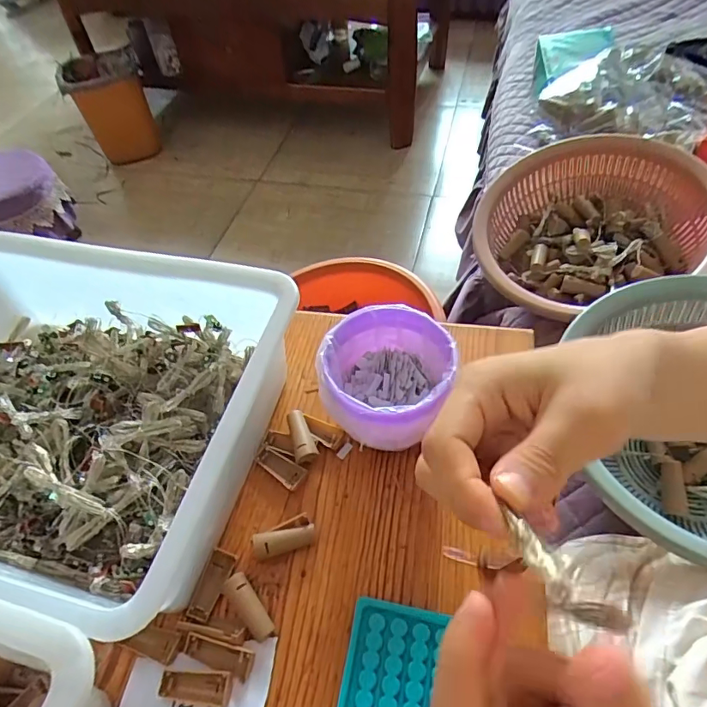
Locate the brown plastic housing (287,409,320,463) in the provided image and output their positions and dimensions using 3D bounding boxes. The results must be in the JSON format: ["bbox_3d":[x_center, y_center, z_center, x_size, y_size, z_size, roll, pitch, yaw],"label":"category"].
[{"bbox_3d":[-0.047,0.074,0.445,0.020,0.014,0.050,-14,52,-6],"label":"brown plastic housing"}]

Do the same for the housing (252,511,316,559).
[{"bbox_3d":[-0.057,0.146,0.396,0.048,0.011,0.025,-17,52,-8],"label":"housing"}]

